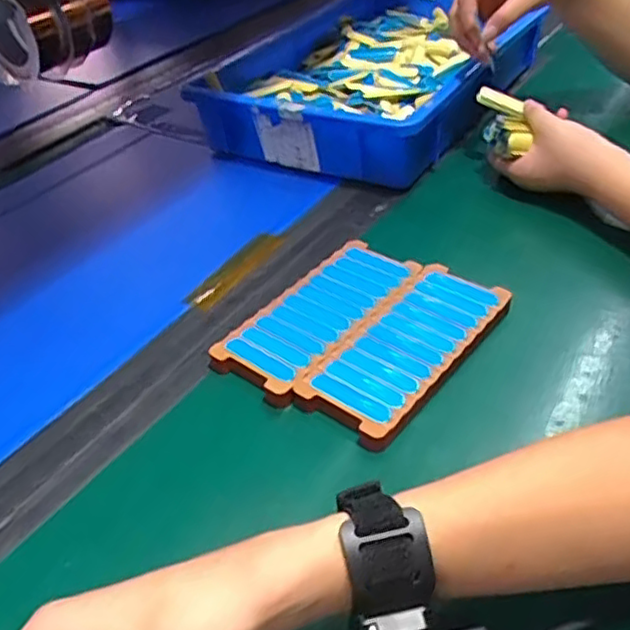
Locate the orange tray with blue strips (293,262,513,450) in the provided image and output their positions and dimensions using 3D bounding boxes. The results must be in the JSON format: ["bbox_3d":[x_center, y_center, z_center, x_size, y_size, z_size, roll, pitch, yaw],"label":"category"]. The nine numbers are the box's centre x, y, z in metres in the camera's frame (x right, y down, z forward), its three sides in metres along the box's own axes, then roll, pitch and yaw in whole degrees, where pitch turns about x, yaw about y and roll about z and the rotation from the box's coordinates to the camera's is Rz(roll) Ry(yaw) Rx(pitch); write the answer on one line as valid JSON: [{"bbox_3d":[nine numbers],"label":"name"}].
[{"bbox_3d":[0.068,0.024,0.476,0.074,0.022,0.171,27,49,34],"label":"orange tray with blue strips"}]

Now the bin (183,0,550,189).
[{"bbox_3d":[0.085,-0.292,0.811,0.299,0.098,0.444,16,44,25],"label":"bin"}]

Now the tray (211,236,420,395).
[{"bbox_3d":[0.005,-0.004,0.508,0.070,0.011,0.168,26,49,33],"label":"tray"}]

